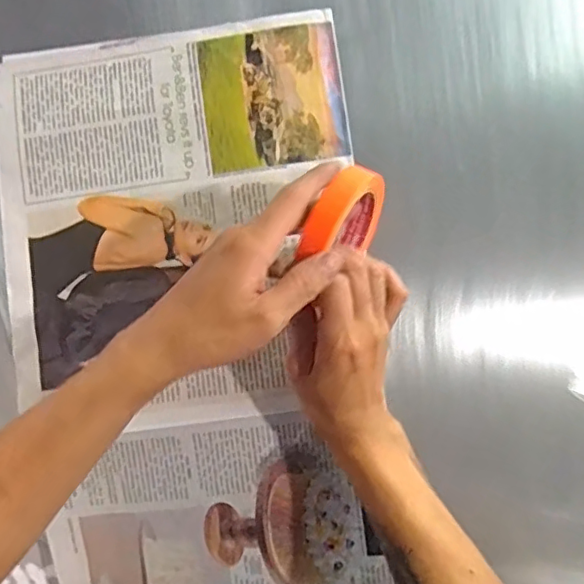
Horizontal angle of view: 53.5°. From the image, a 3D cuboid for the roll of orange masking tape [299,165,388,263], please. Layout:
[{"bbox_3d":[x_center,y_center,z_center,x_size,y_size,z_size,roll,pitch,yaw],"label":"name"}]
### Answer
[{"bbox_3d":[0.035,-0.045,0.388,0.025,0.089,0.083,34,72,13],"label":"roll of orange masking tape"}]

